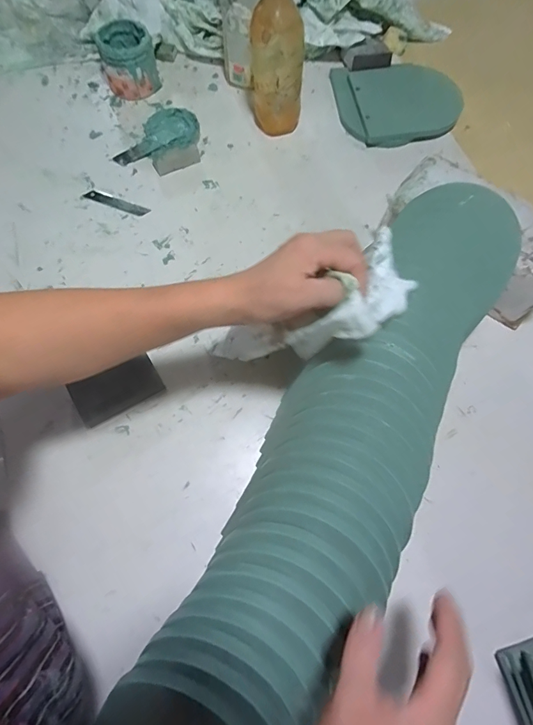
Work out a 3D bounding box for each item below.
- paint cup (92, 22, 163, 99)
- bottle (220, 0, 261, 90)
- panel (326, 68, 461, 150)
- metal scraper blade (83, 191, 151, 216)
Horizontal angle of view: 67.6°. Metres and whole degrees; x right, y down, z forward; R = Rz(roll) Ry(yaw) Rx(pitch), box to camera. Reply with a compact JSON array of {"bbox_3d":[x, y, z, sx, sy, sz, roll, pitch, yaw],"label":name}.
[{"bbox_3d":[-0.223,-0.484,0.646,0.081,0.072,0.087,1,70,-2],"label":"paint cup"},{"bbox_3d":[-0.040,-0.519,0.594,0.059,0.207,0.053,10,70,2],"label":"bottle"},{"bbox_3d":[0.215,-0.423,0.653,0.194,0.028,0.155,-5,70,-3],"label":"panel"},{"bbox_3d":[-0.223,-0.238,0.593,0.097,0.004,0.018,21,67,3],"label":"metal scraper blade"}]

